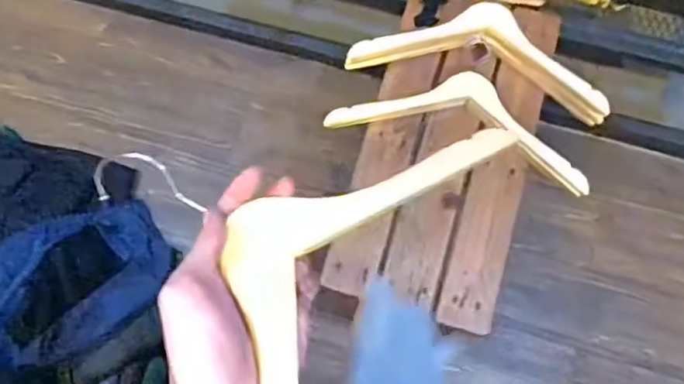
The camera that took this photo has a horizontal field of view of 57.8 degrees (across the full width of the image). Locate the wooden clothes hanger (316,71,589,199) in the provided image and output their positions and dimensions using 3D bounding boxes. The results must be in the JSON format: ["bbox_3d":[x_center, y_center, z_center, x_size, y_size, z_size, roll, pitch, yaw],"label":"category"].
[{"bbox_3d":[0.201,-0.124,1.026,0.425,0.032,0.143,16,73,7],"label":"wooden clothes hanger"}]

